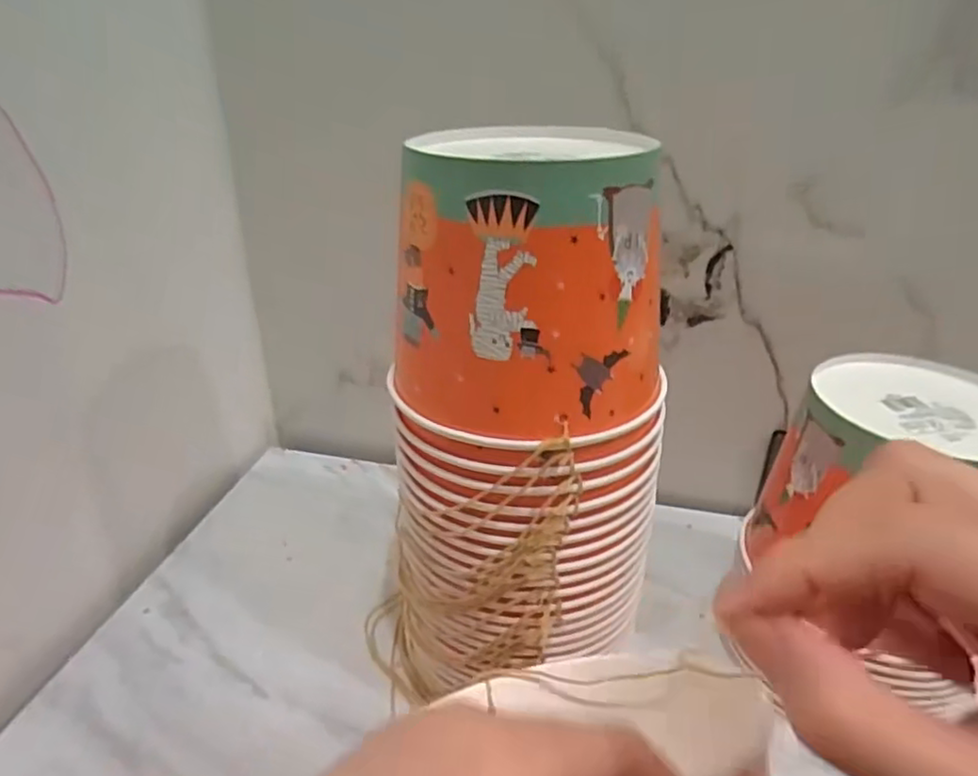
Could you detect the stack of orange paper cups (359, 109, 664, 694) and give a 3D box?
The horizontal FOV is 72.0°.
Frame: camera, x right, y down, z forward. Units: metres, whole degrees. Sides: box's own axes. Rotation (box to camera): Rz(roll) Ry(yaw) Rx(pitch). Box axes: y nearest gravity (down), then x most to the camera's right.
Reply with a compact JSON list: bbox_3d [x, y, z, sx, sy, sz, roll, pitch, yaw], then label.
[{"bbox_3d":[0.014,0.043,0.397,0.136,0.361,0.140,-12,31,-22],"label":"stack of orange paper cups"}]

